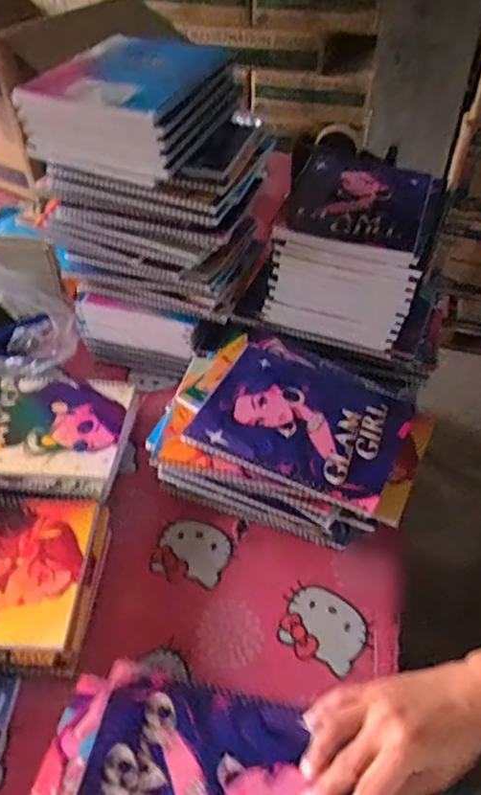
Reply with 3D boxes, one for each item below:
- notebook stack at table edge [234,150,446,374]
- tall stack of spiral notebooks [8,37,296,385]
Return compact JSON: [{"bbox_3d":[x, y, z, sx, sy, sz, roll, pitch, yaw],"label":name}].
[{"bbox_3d":[0.139,-0.173,0.689,0.183,0.146,0.207,18,51,16],"label":"notebook stack at table edge"},{"bbox_3d":[-0.098,-0.208,0.692,0.218,0.335,0.175,15,48,14],"label":"tall stack of spiral notebooks"}]

